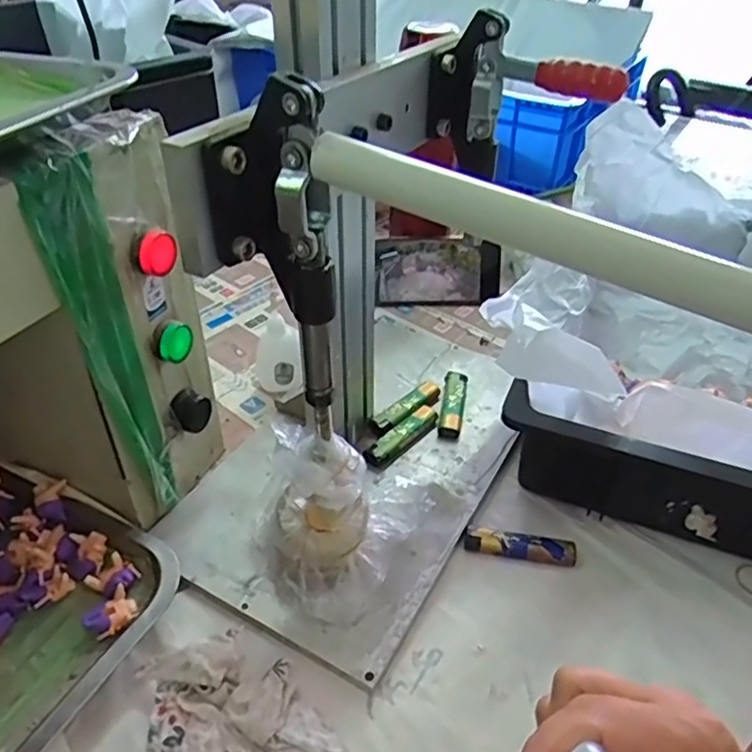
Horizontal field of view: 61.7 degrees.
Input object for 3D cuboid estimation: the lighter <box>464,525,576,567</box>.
[{"bbox_3d":[0.107,0.125,0.469,0.080,0.011,0.021,11,40,6],"label":"lighter"}]

